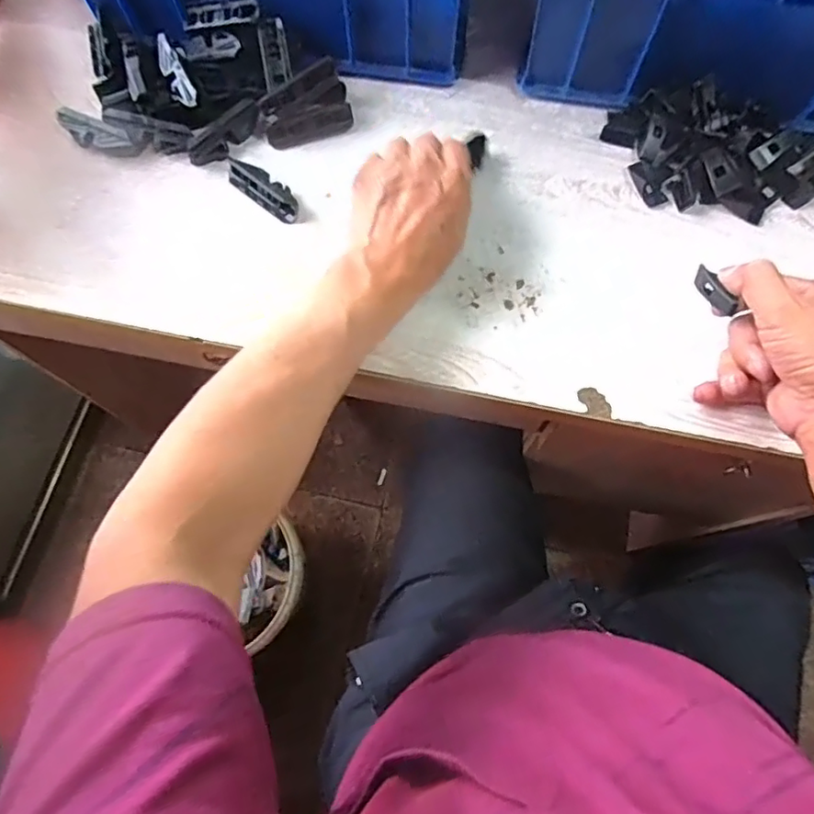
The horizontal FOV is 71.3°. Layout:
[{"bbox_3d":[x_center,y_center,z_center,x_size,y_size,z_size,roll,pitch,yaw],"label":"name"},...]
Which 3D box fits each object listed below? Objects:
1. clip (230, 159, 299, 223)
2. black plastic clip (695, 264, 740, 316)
[{"bbox_3d":[-0.115,-0.177,0.459,0.070,0.019,0.024,39,76,12],"label":"clip"},{"bbox_3d":[0.209,-0.079,0.385,0.005,0.019,0.040,-17,58,-5],"label":"black plastic clip"}]

